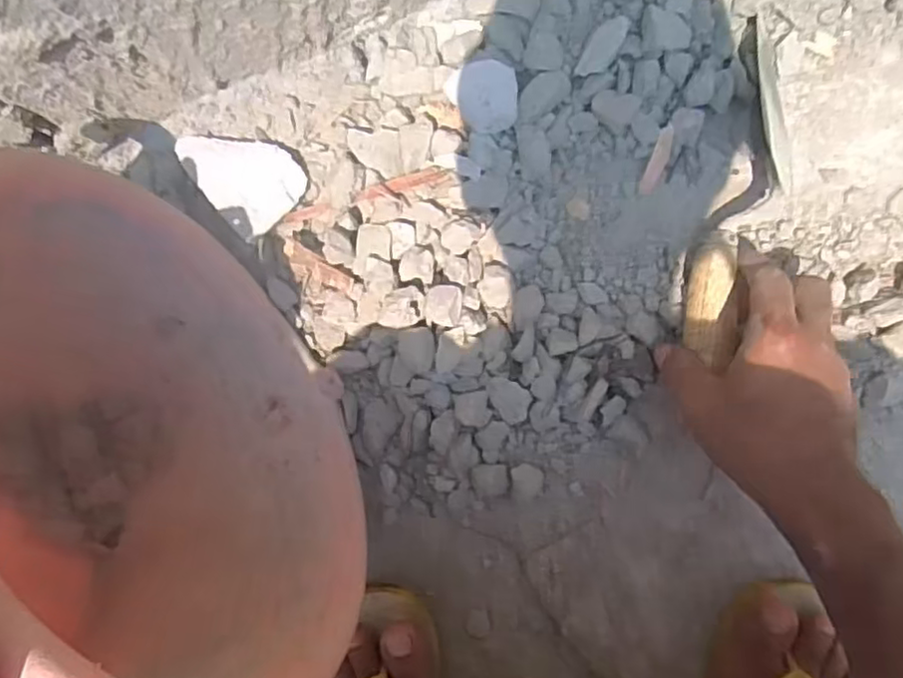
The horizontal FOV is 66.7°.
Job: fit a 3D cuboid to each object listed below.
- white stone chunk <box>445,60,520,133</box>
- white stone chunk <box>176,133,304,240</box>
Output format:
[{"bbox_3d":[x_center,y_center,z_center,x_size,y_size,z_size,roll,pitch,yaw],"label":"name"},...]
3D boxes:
[{"bbox_3d":[0.018,-0.146,0.415,0.042,0.021,0.043,1,94,2],"label":"white stone chunk"},{"bbox_3d":[-0.133,-0.107,0.437,0.054,0.017,0.076,-43,92,5],"label":"white stone chunk"}]

